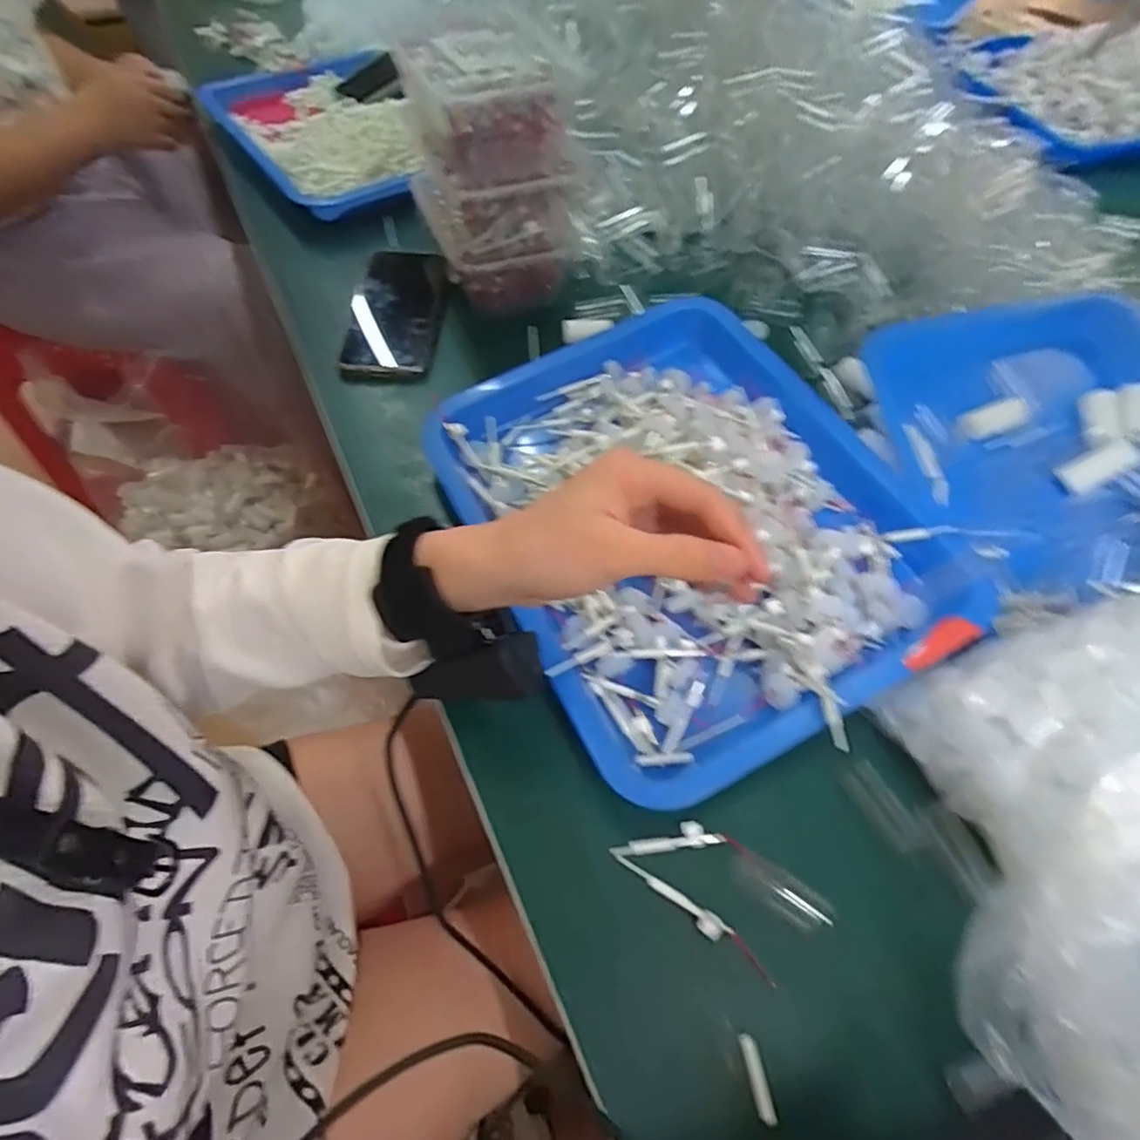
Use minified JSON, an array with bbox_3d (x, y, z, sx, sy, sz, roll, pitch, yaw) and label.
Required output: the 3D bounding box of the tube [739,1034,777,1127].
[{"bbox_3d":[0.085,0.231,0.281,0.007,0.004,0.032,-8,58,-7],"label":"tube"}]

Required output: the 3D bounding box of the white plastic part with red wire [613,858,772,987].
[{"bbox_3d":[0.063,0.176,0.315,0.092,0.004,0.011,30,61,16],"label":"white plastic part with red wire"}]

